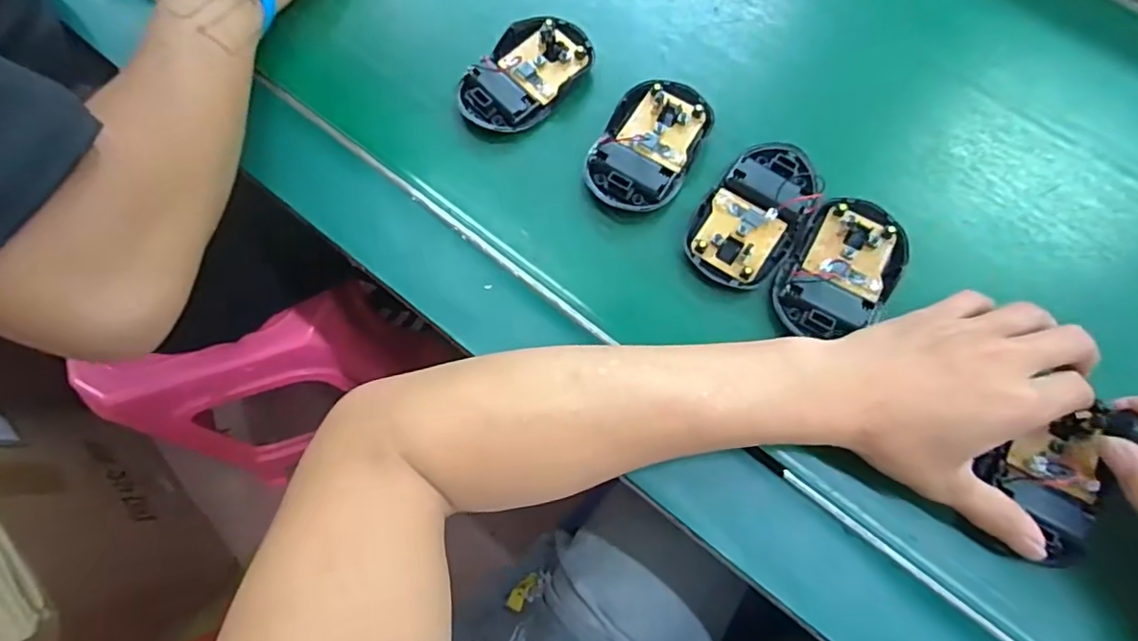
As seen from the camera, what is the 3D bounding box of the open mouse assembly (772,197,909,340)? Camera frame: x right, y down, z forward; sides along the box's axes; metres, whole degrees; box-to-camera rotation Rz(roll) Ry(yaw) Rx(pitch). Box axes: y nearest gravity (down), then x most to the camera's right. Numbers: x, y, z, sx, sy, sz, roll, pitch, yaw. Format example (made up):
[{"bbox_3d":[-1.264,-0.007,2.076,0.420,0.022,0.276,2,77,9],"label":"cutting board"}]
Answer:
[{"bbox_3d":[0.158,-0.031,0.347,0.057,0.011,0.092,31,77,10],"label":"open mouse assembly"}]

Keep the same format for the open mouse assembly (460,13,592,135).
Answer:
[{"bbox_3d":[-0.029,-0.159,0.391,0.057,0.019,0.093,36,78,11],"label":"open mouse assembly"}]

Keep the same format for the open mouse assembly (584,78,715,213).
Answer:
[{"bbox_3d":[0.050,-0.109,0.378,0.058,0.020,0.094,26,76,9],"label":"open mouse assembly"}]

